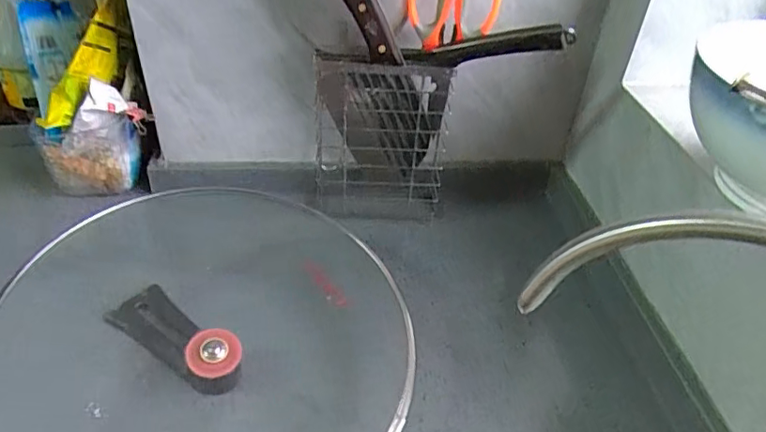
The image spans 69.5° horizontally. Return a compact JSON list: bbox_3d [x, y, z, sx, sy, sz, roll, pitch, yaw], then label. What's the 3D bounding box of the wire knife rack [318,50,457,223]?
[{"bbox_3d":[-0.004,-0.079,0.614,0.142,0.194,0.048,6,40,4],"label":"wire knife rack"}]

